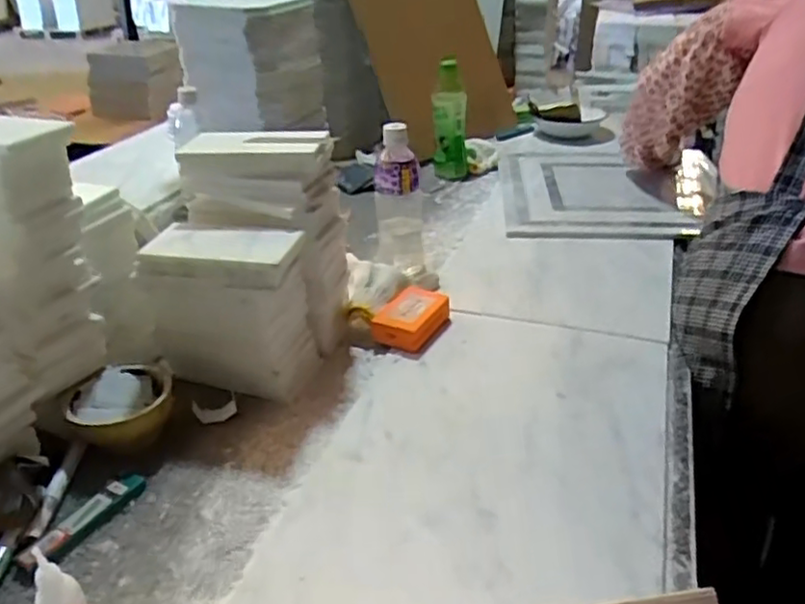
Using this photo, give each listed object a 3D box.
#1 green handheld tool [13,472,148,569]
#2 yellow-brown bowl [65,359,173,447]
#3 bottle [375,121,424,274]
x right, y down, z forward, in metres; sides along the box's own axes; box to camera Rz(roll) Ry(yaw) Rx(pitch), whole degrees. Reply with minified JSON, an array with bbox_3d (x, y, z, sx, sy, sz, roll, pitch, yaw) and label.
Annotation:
[{"bbox_3d":[-0.272,0.185,0.584,0.027,0.007,0.112,19,36,31],"label":"green handheld tool"},{"bbox_3d":[-0.274,0.107,0.672,0.094,0.050,0.095,-11,31,-16],"label":"yellow-brown bowl"},{"bbox_3d":[-0.005,-0.137,0.920,0.066,0.195,0.059,-4,30,-3],"label":"bottle"}]

